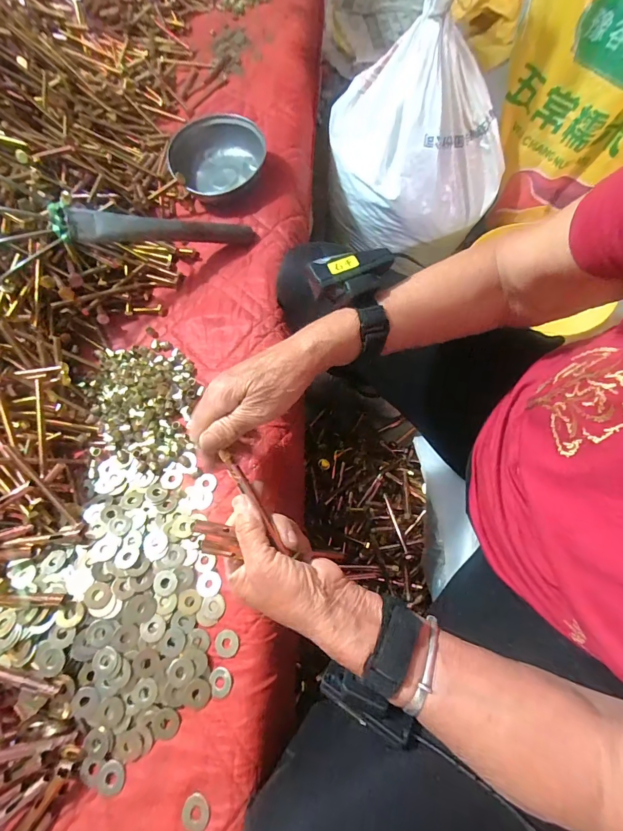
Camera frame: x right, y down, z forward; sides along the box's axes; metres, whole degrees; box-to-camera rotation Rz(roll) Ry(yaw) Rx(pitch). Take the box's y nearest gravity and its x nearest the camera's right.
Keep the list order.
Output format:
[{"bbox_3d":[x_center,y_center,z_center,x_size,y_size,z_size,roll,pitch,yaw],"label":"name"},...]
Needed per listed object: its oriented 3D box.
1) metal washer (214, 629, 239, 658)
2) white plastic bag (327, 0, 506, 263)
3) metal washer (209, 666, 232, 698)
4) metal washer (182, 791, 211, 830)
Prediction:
[{"bbox_3d":[-0.075,0.202,0.339,0.022,0.004,0.021,-2,65,5],"label":"metal washer"},{"bbox_3d":[0.178,-0.494,0.649,0.280,0.428,0.223,-20,65,-3],"label":"white plastic bag"},{"bbox_3d":[-0.078,0.228,0.327,0.019,0.004,0.021,-30,66,-7],"label":"metal washer"},{"bbox_3d":[-0.088,0.303,0.291,0.020,0.004,0.022,-2,65,5],"label":"metal washer"}]

